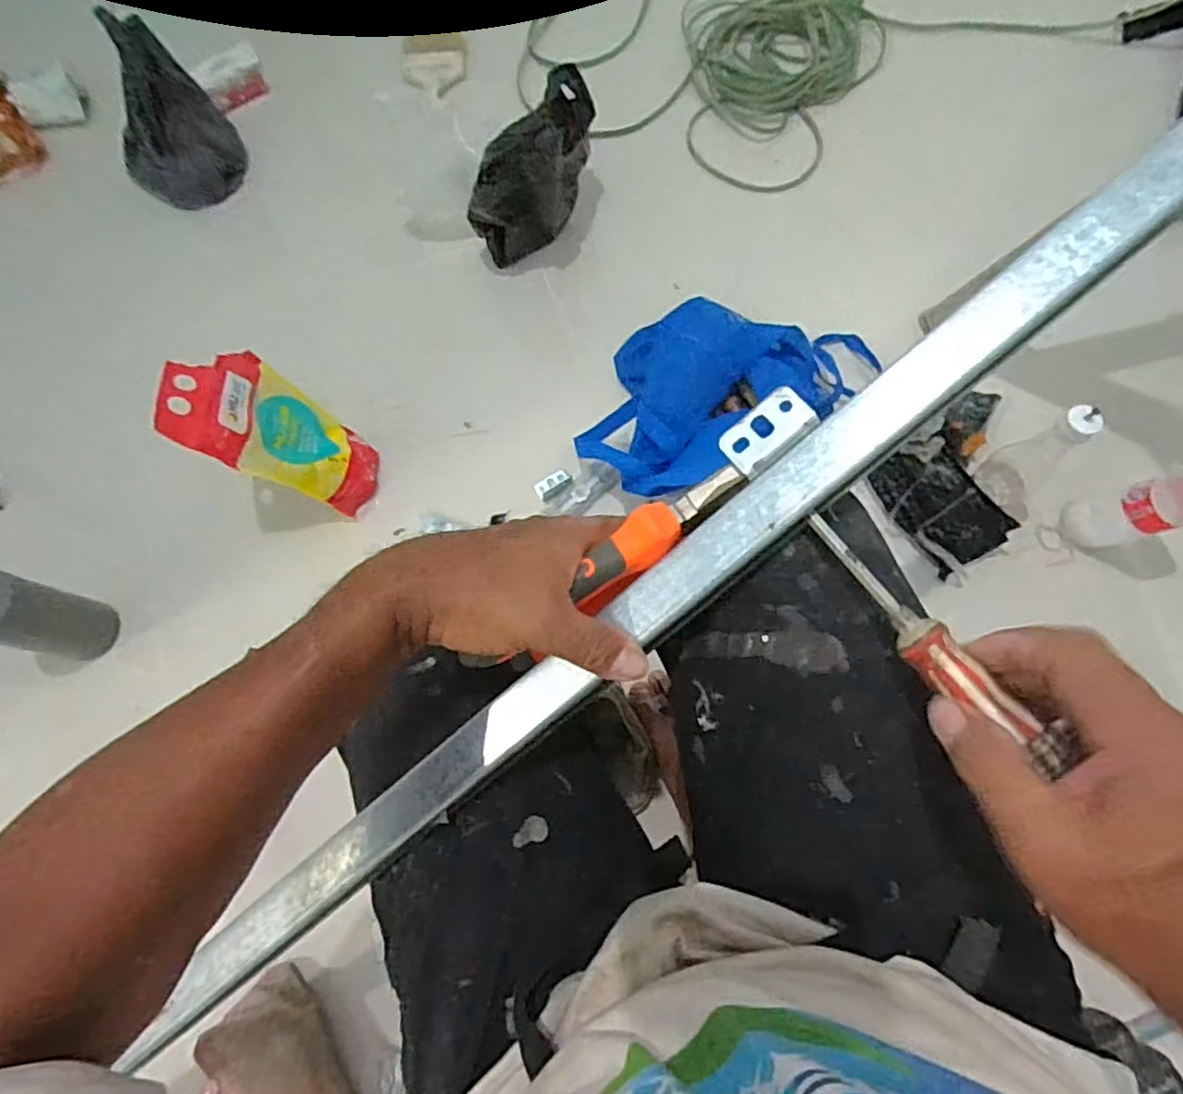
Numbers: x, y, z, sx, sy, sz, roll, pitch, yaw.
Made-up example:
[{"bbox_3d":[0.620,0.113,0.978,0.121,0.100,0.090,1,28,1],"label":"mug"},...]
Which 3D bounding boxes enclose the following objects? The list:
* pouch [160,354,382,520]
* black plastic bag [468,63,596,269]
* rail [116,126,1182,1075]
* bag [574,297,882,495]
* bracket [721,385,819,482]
[{"bbox_3d":[-0.351,-0.133,0.767,0.034,0.259,0.136,-18,64,28],"label":"pouch"},{"bbox_3d":[-0.066,-0.494,0.891,0.090,0.192,0.204,41,78,13],"label":"black plastic bag"},{"bbox_3d":[0.014,0.050,0.356,0.711,0.030,0.034,-41,75,9],"label":"rail"},{"bbox_3d":[0.158,-0.202,0.859,0.377,0.079,0.233,-29,74,-7],"label":"bag"},{"bbox_3d":[0.088,-0.058,0.334,0.045,0.006,0.027,-41,74,12],"label":"bracket"}]

